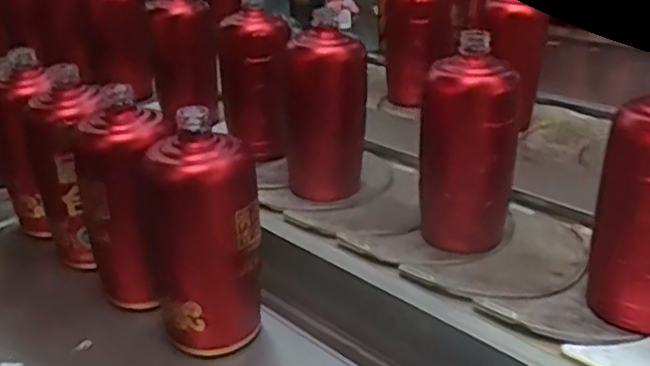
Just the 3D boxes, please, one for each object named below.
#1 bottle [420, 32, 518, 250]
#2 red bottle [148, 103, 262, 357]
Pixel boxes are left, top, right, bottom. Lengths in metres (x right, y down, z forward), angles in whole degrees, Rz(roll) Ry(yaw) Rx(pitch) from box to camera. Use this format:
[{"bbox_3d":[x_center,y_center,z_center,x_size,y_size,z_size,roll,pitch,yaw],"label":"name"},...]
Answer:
[{"bbox_3d":[0.125,-0.027,0.594,0.063,0.177,0.066,-18,30,-29],"label":"bottle"},{"bbox_3d":[-0.092,0.046,0.515,0.078,0.175,0.062,-19,31,-31],"label":"red bottle"}]

